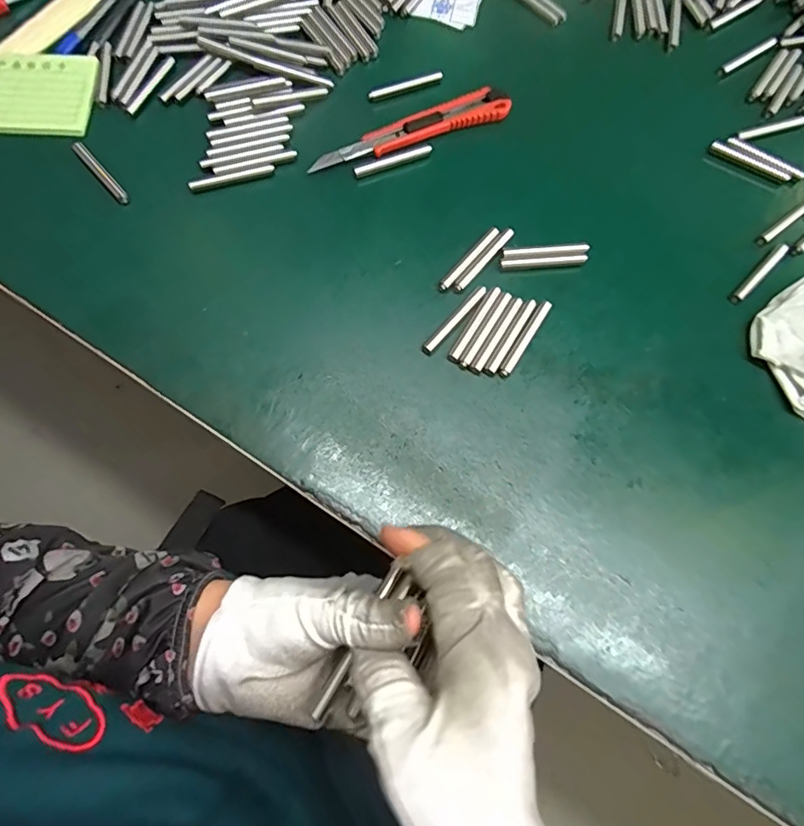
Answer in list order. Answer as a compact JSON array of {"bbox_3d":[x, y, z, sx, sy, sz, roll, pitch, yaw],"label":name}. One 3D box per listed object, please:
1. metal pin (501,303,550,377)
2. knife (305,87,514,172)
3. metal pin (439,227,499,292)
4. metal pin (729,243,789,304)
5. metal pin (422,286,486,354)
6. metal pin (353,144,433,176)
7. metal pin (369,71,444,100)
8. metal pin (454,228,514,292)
[{"bbox_3d":[0.078,-0.047,0.321,0.007,0.004,0.058,31,75,8],"label":"metal pin"},{"bbox_3d":[0.006,-0.204,0.367,0.150,0.010,0.024,-20,75,-8],"label":"knife"},{"bbox_3d":[0.045,-0.102,0.338,0.007,0.005,0.059,39,76,10],"label":"metal pin"},{"bbox_3d":[0.242,-0.095,0.342,0.060,0.006,0.008,-43,79,-13],"label":"metal pin"},{"bbox_3d":[0.034,-0.060,0.324,0.007,0.005,0.058,40,76,10],"label":"metal pin"},{"bbox_3d":[-0.006,-0.179,0.359,0.058,0.004,0.008,-21,75,-8],"label":"metal pin"},{"bbox_3d":[0.003,-0.246,0.382,0.058,0.006,0.007,-21,75,-8],"label":"metal pin"},{"bbox_3d":[0.055,-0.103,0.338,0.006,0.004,0.059,39,76,10],"label":"metal pin"}]

